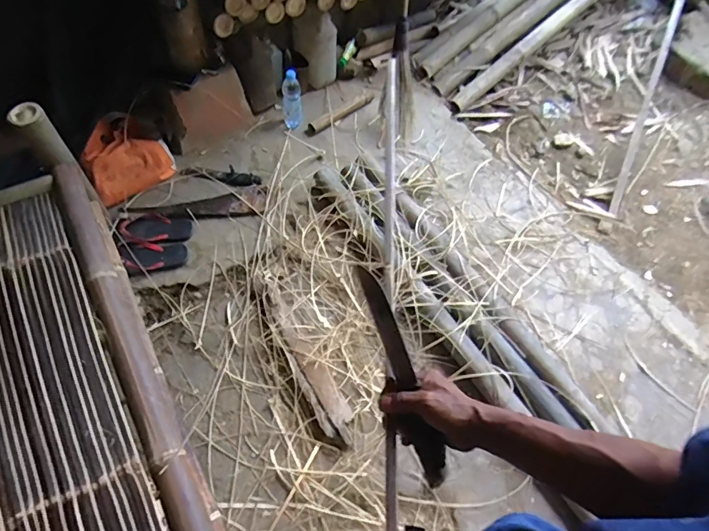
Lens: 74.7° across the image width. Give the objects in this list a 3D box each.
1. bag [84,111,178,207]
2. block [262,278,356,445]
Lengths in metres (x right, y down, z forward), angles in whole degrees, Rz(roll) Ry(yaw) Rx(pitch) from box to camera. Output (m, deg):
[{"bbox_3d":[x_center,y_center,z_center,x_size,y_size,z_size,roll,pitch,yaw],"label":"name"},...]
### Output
[{"bbox_3d":[-0.783,-0.378,1.571,0.274,0.140,0.255,-35,68,-21],"label":"bag"},{"bbox_3d":[-0.156,0.257,1.351,0.096,0.049,0.548,-27,65,-18],"label":"block"}]

